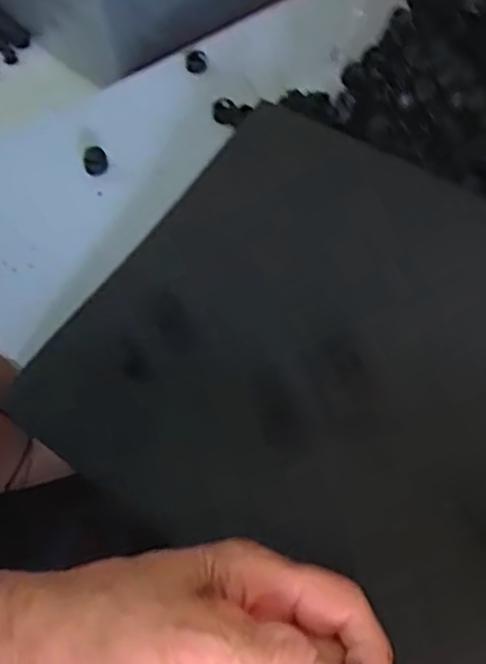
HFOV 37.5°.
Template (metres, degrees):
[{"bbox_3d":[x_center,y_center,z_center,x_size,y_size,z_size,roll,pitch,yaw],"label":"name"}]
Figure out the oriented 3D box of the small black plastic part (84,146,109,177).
[{"bbox_3d":[-0.100,-0.116,0.486,0.016,0.017,0.011,-13,56,-6],"label":"small black plastic part"}]

